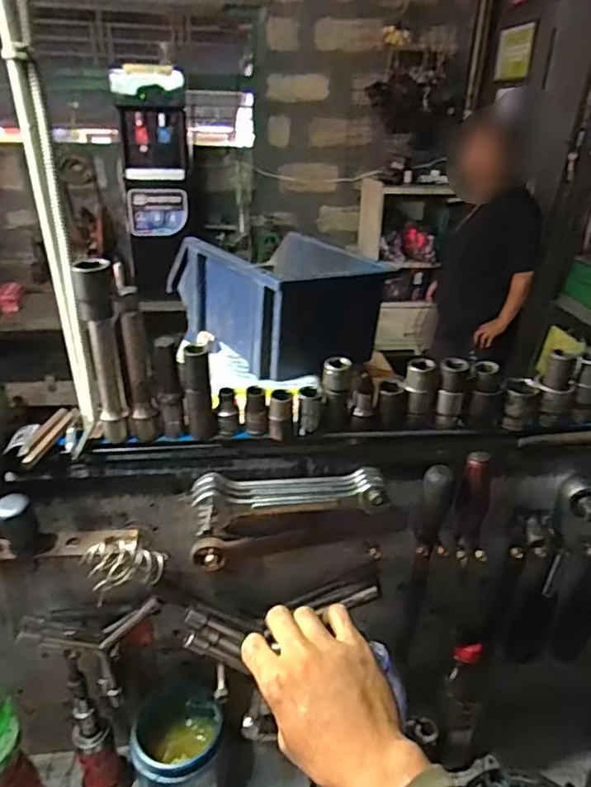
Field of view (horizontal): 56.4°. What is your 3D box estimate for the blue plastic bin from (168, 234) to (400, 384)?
[{"bbox_3d":[-0.036,-0.140,0.756,0.184,0.121,0.276,-14,31,-27],"label":"blue plastic bin"}]

